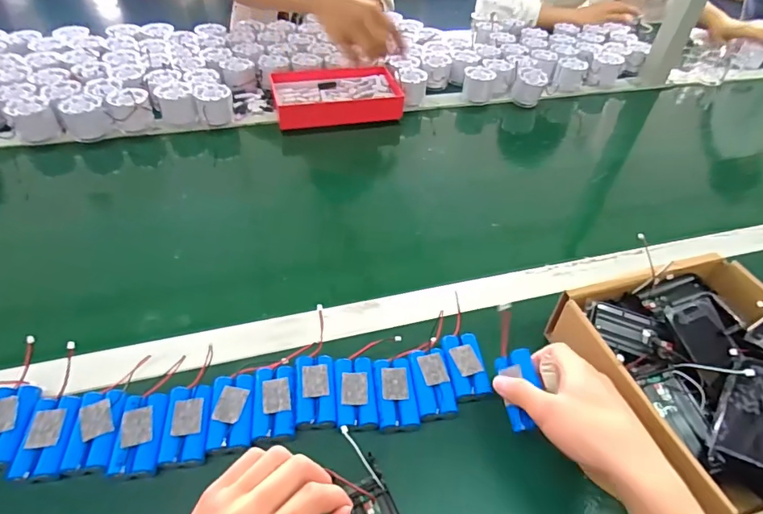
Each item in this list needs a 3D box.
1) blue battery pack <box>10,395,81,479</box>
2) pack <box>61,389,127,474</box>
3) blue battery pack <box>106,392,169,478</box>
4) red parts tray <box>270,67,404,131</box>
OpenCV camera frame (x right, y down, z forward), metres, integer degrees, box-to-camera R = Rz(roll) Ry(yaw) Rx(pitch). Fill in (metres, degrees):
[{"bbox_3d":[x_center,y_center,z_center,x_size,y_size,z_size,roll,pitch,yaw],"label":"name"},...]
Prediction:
[{"bbox_3d":[-0.274,0.146,0.382,0.037,0.018,0.068,-3,44,-8],"label":"blue battery pack"},{"bbox_3d":[-0.239,0.145,0.388,0.037,0.015,0.065,-3,44,-8],"label":"pack"},{"bbox_3d":[-0.202,0.147,0.387,0.036,0.016,0.067,-4,44,-9],"label":"blue battery pack"},{"bbox_3d":[-0.081,-0.281,0.806,0.211,0.041,0.147,-9,45,-14],"label":"red parts tray"}]

